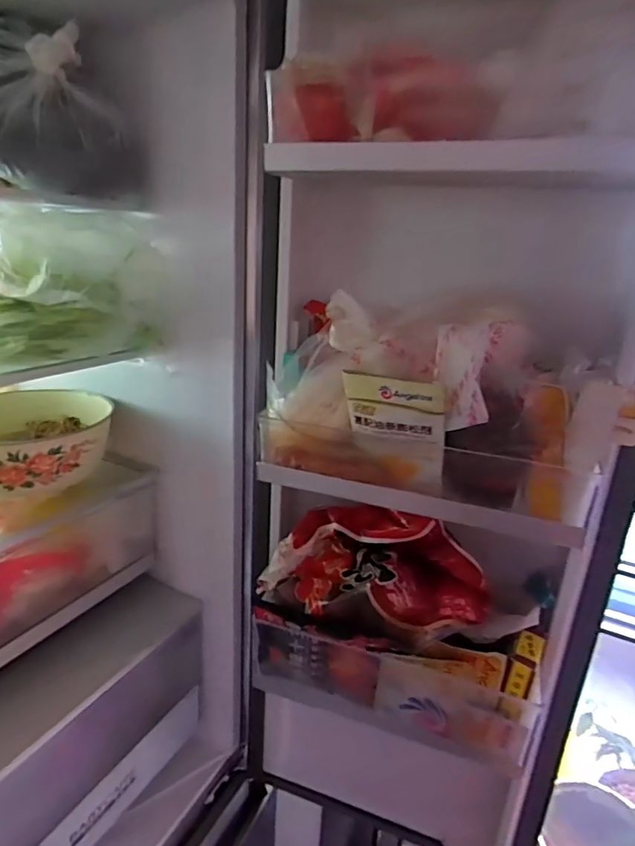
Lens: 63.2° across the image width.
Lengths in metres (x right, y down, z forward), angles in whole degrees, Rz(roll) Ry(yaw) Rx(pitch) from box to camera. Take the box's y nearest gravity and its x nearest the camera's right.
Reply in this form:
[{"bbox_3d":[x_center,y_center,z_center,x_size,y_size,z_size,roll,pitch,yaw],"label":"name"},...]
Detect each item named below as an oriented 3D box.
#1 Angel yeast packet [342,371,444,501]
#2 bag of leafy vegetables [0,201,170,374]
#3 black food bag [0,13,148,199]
[{"bbox_3d":[0.066,0.010,0.439,0.083,0.113,0.008,7,35,23],"label":"Angel yeast packet"},{"bbox_3d":[-0.289,-0.150,0.558,0.235,0.150,0.166,-10,24,-31],"label":"bag of leafy vegetables"},{"bbox_3d":[-0.271,-0.320,0.524,0.169,0.156,0.098,-1,21,-10],"label":"black food bag"}]

